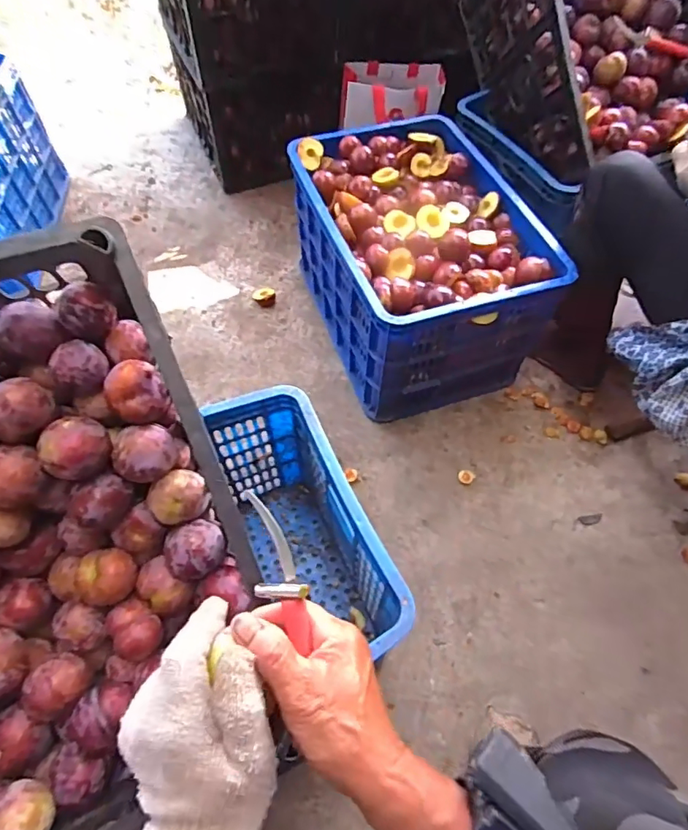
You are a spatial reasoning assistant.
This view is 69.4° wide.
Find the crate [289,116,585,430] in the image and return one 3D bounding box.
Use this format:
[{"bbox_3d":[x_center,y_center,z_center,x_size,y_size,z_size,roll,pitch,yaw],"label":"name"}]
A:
[{"bbox_3d":[0.136,-0.322,1.064,0.376,0.317,0.551,-18,62,-9],"label":"crate"}]

